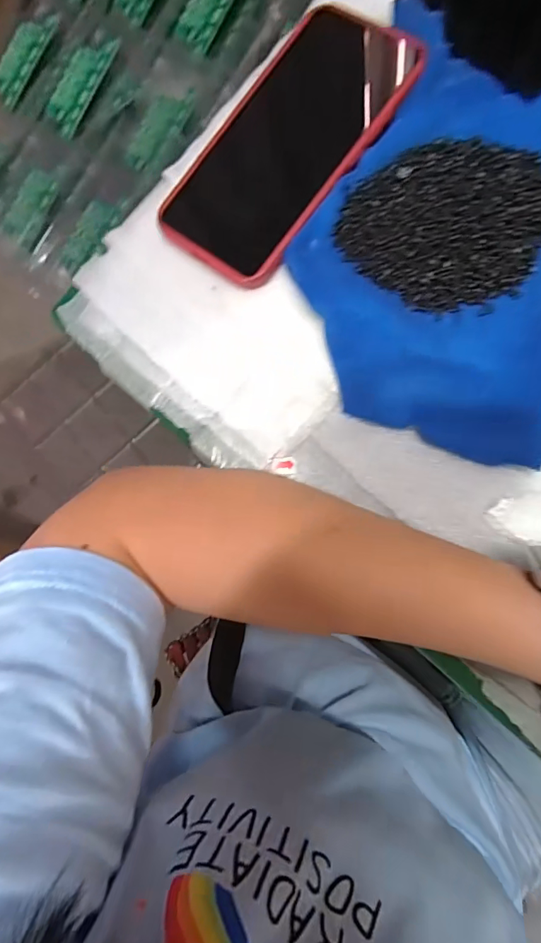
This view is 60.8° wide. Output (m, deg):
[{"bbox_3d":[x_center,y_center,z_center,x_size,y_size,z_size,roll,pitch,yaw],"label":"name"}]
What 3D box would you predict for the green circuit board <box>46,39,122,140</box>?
[{"bbox_3d":[-0.234,-0.474,0.566,0.051,0.010,0.122,31,89,10],"label":"green circuit board"}]

